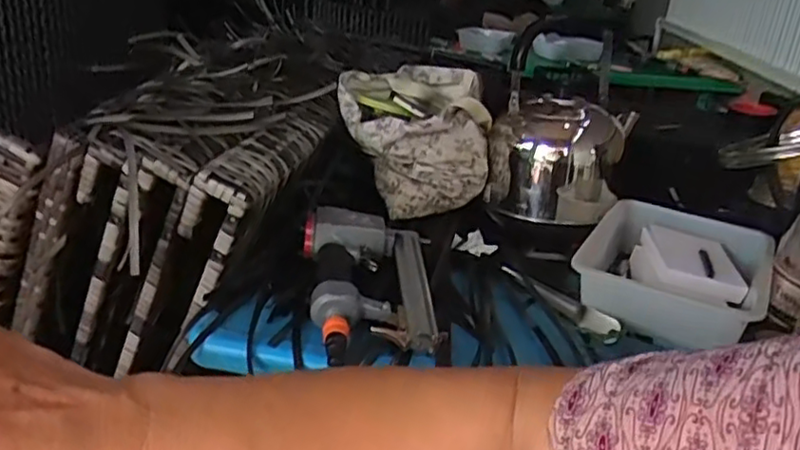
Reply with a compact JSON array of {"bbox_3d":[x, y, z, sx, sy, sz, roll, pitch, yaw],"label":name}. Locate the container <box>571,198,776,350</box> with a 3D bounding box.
[{"bbox_3d":[0.342,0.060,0.819,0.221,0.083,0.264,17,27,24],"label":"container"}]

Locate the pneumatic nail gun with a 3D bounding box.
[{"bbox_3d":[-0.034,0.062,0.744,0.148,0.056,0.258,1,25,-8],"label":"pneumatic nail gun"}]

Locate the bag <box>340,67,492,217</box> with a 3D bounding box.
[{"bbox_3d":[0.020,-0.146,1.003,0.226,0.136,0.248,3,26,-4],"label":"bag"}]

